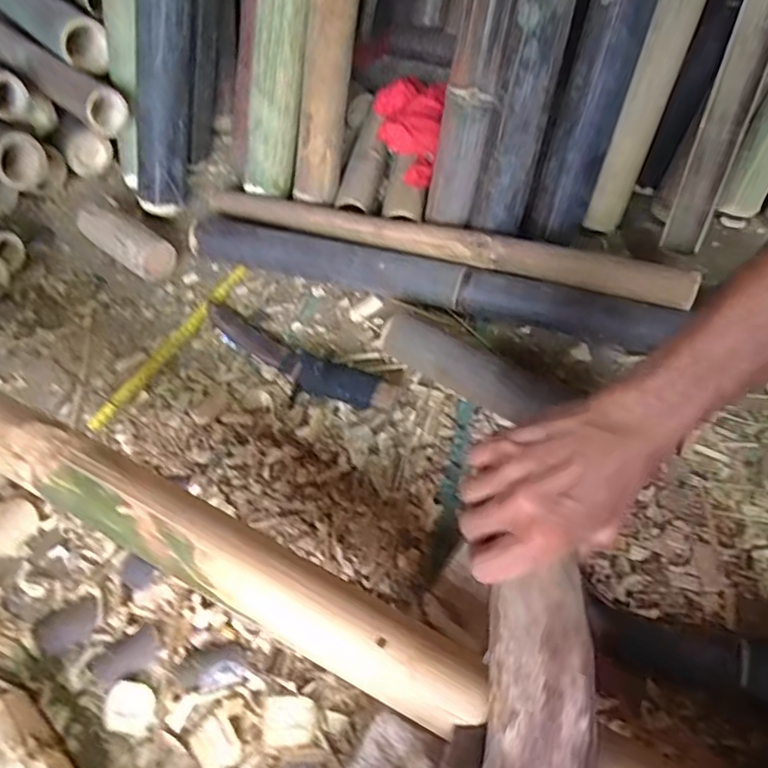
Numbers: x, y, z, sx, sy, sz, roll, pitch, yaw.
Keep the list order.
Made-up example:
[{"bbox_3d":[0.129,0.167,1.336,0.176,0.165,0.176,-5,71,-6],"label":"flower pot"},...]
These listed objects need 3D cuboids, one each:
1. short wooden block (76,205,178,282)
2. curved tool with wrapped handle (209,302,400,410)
[{"bbox_3d":[-0.366,-0.201,0.835,0.174,0.066,0.057,30,61,23],"label":"short wooden block"},{"bbox_3d":[-0.116,-0.031,0.708,0.289,0.031,0.059,27,60,22],"label":"curved tool with wrapped handle"}]

